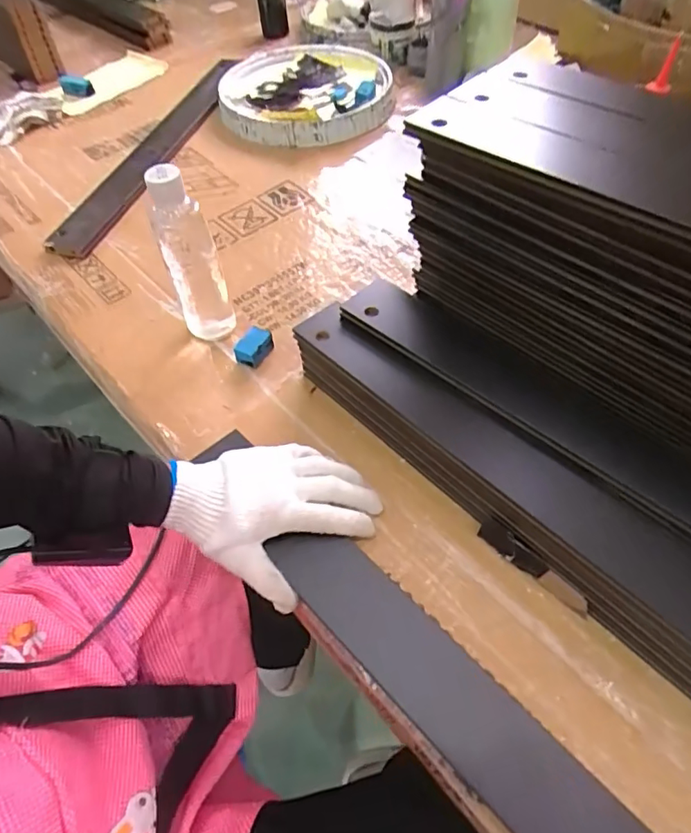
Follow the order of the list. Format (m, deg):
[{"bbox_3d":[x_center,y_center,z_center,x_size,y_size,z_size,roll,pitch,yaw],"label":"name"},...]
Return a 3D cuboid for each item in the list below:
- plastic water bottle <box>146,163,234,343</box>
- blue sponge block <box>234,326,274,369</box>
[{"bbox_3d":[-0.162,-0.169,0.545,0.055,0.183,0.055,-17,55,-9],"label":"plastic water bottle"},{"bbox_3d":[-0.101,-0.077,0.584,0.024,0.029,0.042,23,58,18],"label":"blue sponge block"}]

